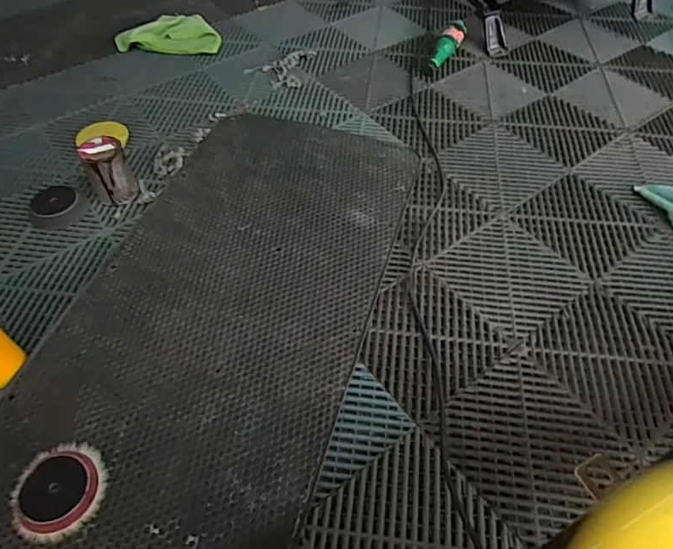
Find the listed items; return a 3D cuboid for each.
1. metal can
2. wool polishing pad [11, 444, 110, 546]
[{"bbox_3d":[-0.422,-0.193,0.907,0.075,0.102,0.078,-25,56,-17],"label":"metal can"},{"bbox_3d":[-0.335,0.259,0.589,0.103,0.017,0.107,9,53,8],"label":"wool polishing pad"}]

